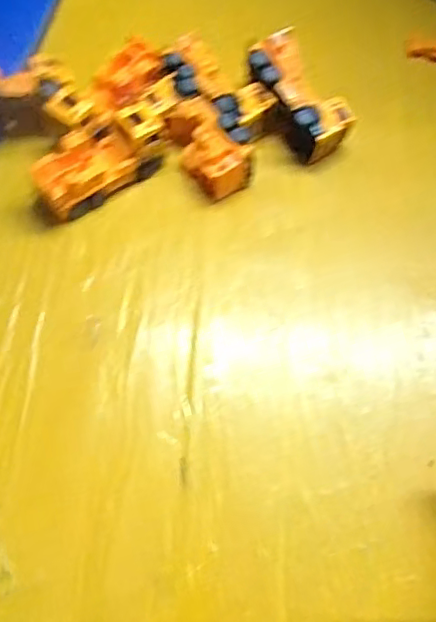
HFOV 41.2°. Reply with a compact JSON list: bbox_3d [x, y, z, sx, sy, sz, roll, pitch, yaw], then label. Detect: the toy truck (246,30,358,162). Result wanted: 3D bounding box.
[{"bbox_3d":[0.065,-0.168,0.465,0.047,0.052,0.100,-23,69,-12],"label":"toy truck"}]

